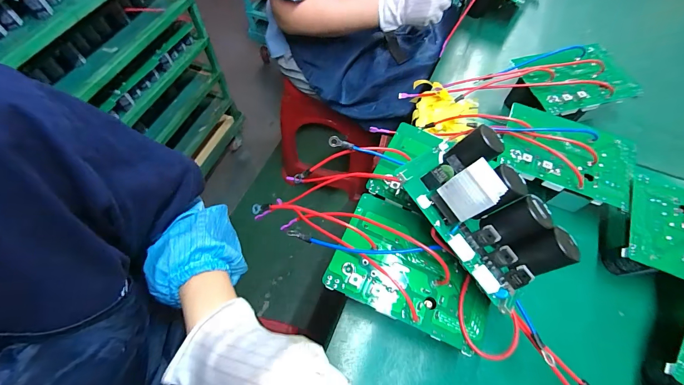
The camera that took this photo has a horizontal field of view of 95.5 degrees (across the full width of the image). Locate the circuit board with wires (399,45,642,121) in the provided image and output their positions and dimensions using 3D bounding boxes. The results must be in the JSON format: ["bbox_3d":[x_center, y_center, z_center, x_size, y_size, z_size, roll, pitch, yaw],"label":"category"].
[{"bbox_3d":[0.261,-0.146,0.450,0.302,0.066,0.108,-9,62,-6],"label":"circuit board with wires"}]

